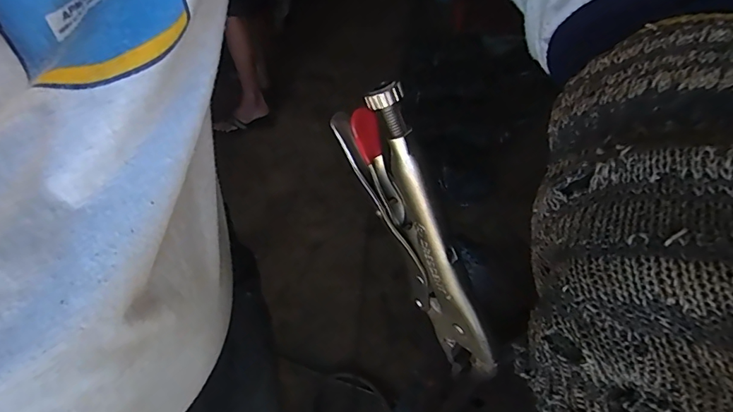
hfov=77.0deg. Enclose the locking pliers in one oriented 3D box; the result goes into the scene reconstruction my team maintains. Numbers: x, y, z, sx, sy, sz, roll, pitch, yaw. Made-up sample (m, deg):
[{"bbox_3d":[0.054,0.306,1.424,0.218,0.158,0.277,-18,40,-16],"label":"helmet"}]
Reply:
[{"bbox_3d":[0.031,0.023,0.236,0.050,0.179,0.017,2,35,45],"label":"locking pliers"}]

